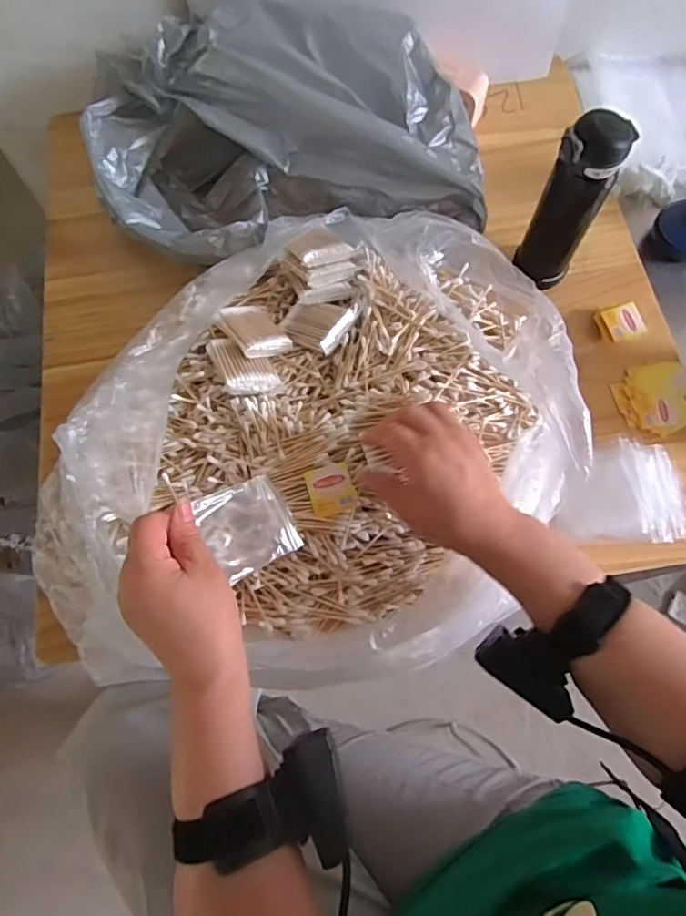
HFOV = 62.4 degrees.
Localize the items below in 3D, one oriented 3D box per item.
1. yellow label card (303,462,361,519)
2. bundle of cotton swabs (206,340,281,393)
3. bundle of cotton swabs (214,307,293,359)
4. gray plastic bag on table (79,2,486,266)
[{"bbox_3d":[-0.010,0.028,0.506,0.041,0.004,0.043,-18,88,-7],"label":"yellow label card"},{"bbox_3d":[-0.098,-0.091,0.556,0.057,0.015,0.077,-17,57,-35],"label":"bundle of cotton swabs"},{"bbox_3d":[-0.091,-0.132,0.578,0.054,0.012,0.073,-25,64,-33],"label":"bundle of cotton swabs"},{"bbox_3d":[-0.068,-0.380,0.688,0.463,0.171,0.268,-4,70,1],"label":"gray plastic bag on table"}]

